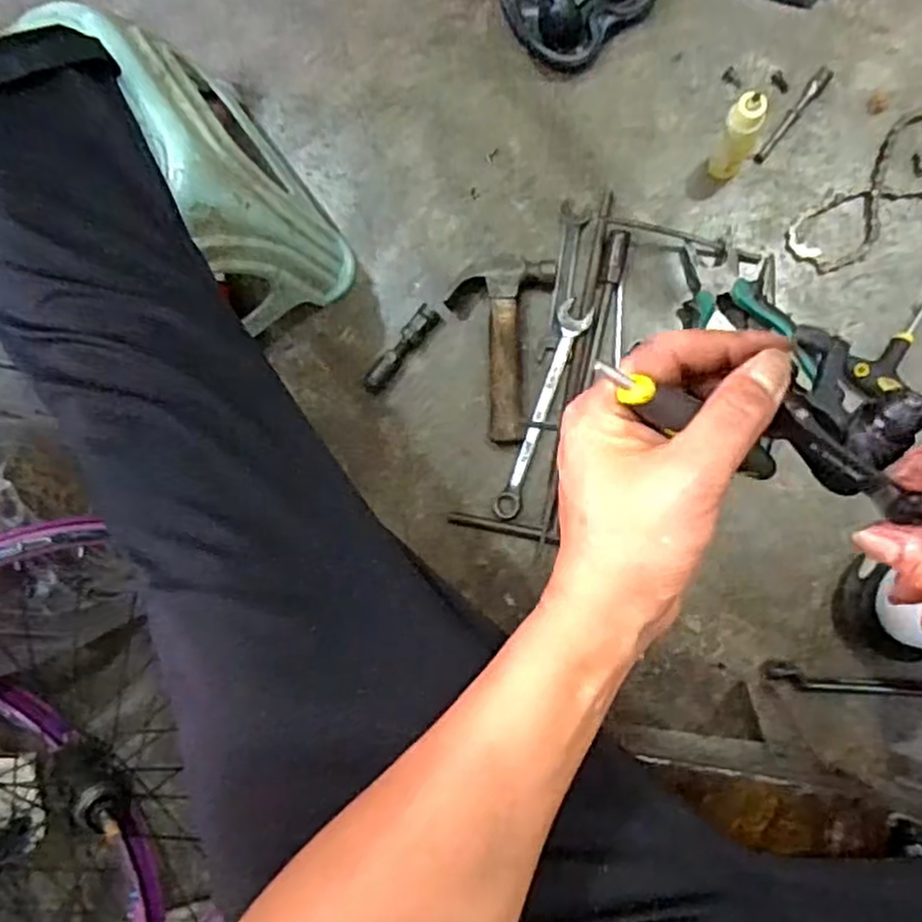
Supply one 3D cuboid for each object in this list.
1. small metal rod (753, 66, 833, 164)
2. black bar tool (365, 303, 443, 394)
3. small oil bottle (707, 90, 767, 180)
[{"bbox_3d":[0.303,-0.317,0.675,0.012,0.012,0.102,39,93,9],"label":"small metal rod"},{"bbox_3d":[-0.059,-0.109,0.726,0.022,0.025,0.099,39,94,7],"label":"black bar tool"},{"bbox_3d":[0.238,-0.278,0.635,0.028,0.108,0.033,28,93,8],"label":"small oil bottle"}]

